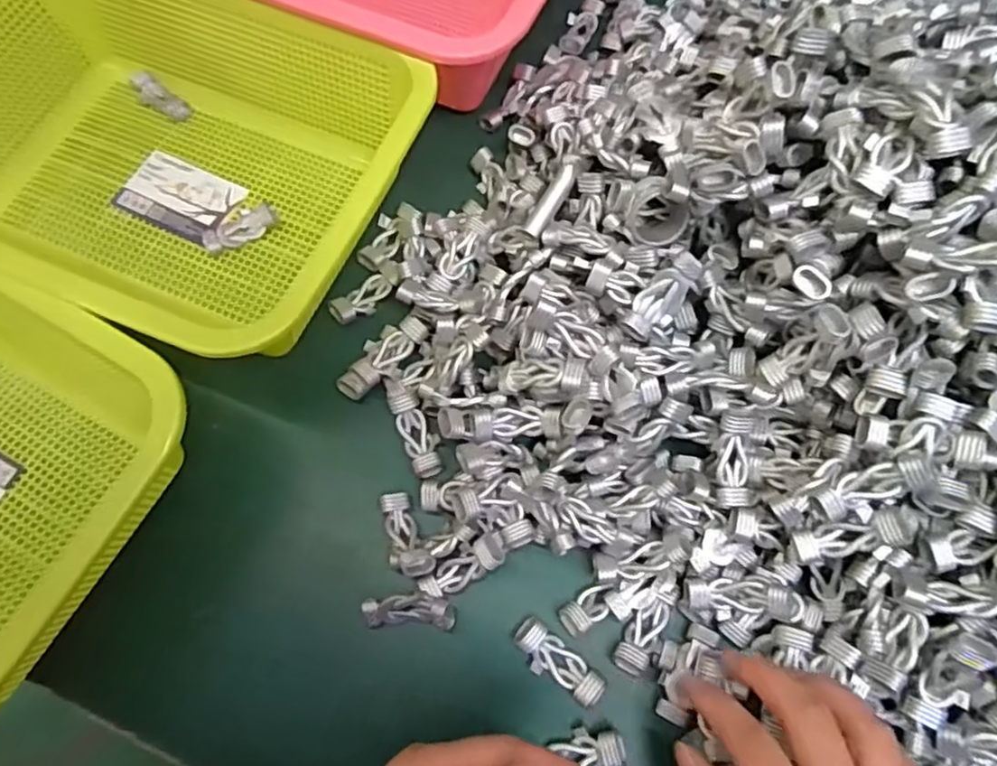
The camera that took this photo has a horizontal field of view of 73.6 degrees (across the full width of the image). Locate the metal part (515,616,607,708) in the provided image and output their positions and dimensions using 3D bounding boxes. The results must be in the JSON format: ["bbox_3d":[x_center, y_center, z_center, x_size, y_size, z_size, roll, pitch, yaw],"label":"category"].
[{"bbox_3d":[0.027,0.127,0.301,0.044,0.011,0.017,38,77,13],"label":"metal part"}]

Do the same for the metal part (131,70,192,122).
[{"bbox_3d":[-0.212,-0.179,0.417,0.038,0.015,0.017,34,76,12],"label":"metal part"}]

